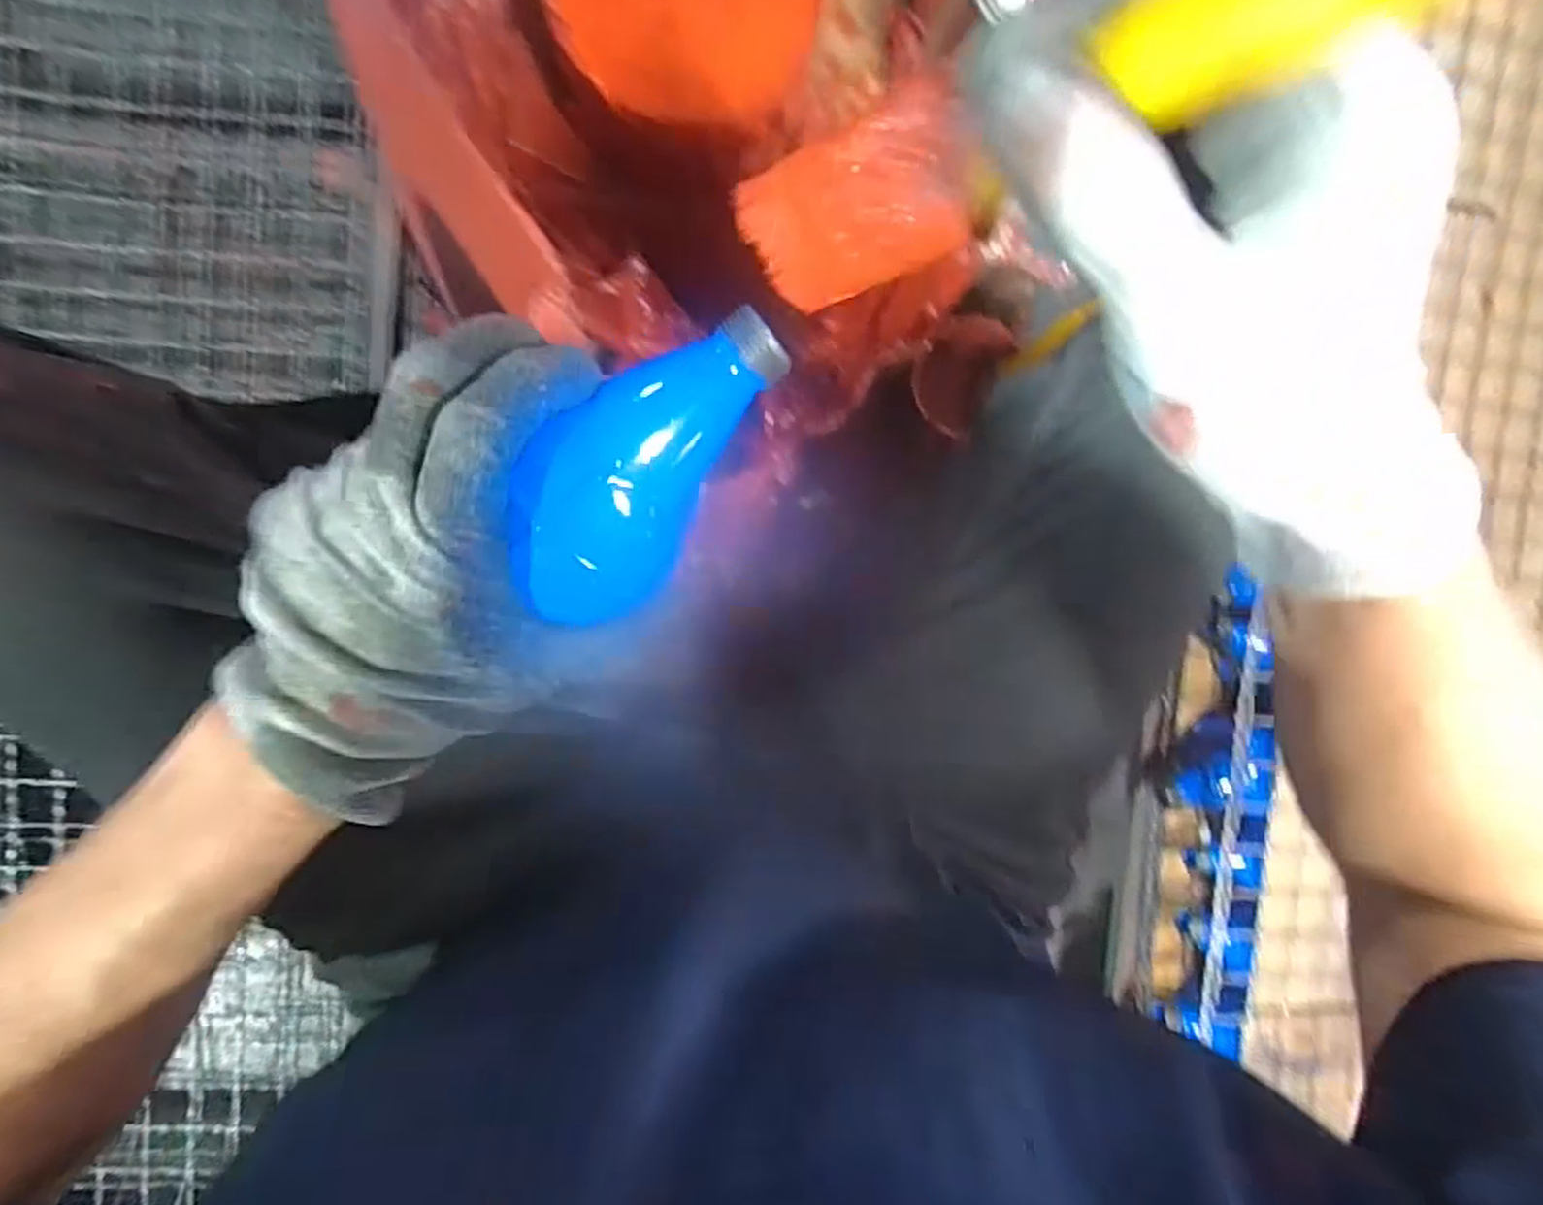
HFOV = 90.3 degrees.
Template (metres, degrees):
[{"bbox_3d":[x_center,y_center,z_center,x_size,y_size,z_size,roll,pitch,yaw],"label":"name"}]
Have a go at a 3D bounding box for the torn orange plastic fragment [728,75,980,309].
[{"bbox_3d":[0.020,-0.094,0.184,0.006,0.064,0.034,-40,115,-37],"label":"torn orange plastic fragment"}]

